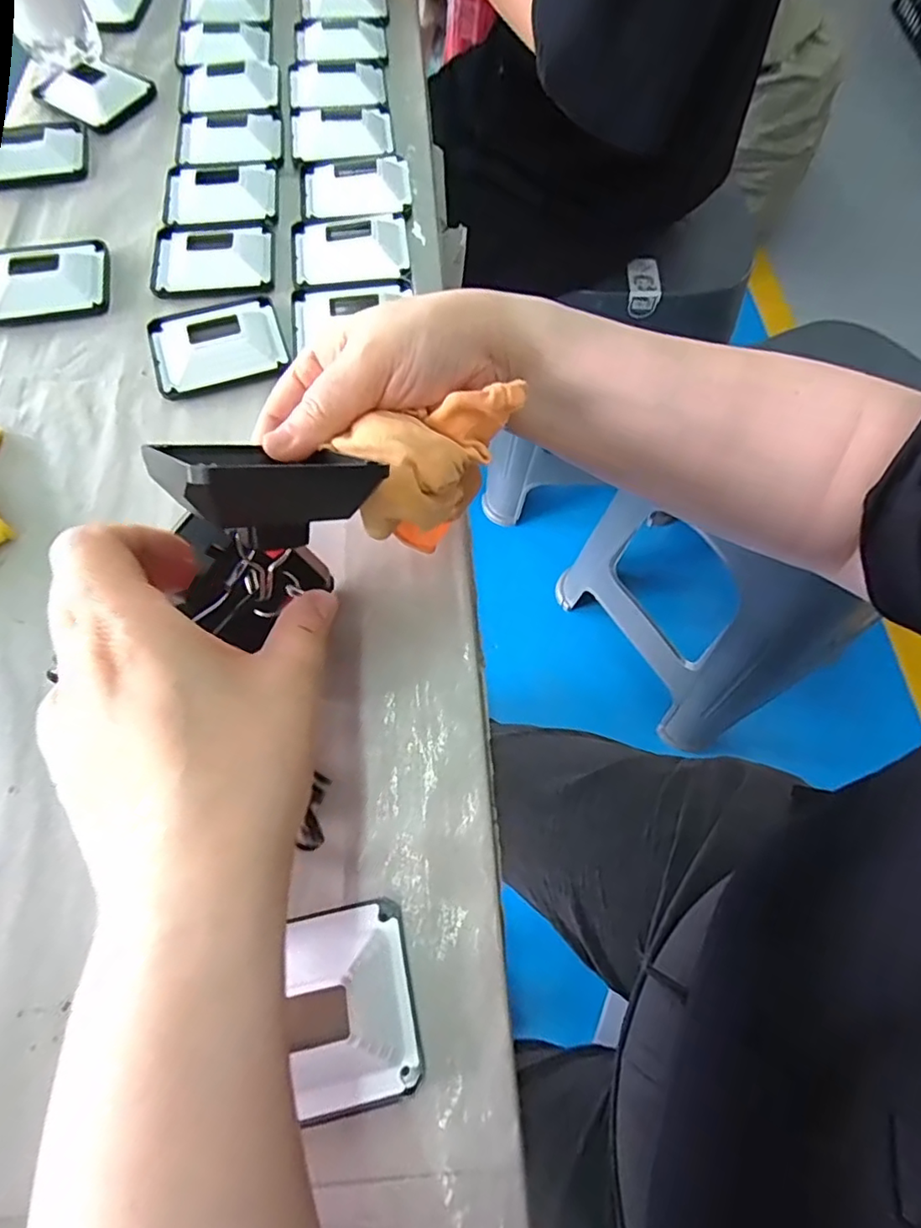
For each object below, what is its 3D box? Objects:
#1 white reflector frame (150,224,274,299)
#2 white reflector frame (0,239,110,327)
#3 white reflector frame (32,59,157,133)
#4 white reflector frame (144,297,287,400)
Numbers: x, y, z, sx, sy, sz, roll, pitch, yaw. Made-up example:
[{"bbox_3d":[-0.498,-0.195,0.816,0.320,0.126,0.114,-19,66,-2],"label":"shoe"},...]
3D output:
[{"bbox_3d":[-0.170,-0.245,0.398,0.081,0.011,0.072,-4,67,-2],"label":"white reflector frame"},{"bbox_3d":[-0.277,-0.222,0.386,0.079,0.018,0.063,-14,68,-5],"label":"white reflector frame"},{"bbox_3d":[-0.297,-0.428,0.474,0.072,0.017,0.067,32,71,13],"label":"white reflector frame"},{"bbox_3d":[-0.154,-0.172,0.365,0.080,0.015,0.066,-19,68,-8],"label":"white reflector frame"}]

